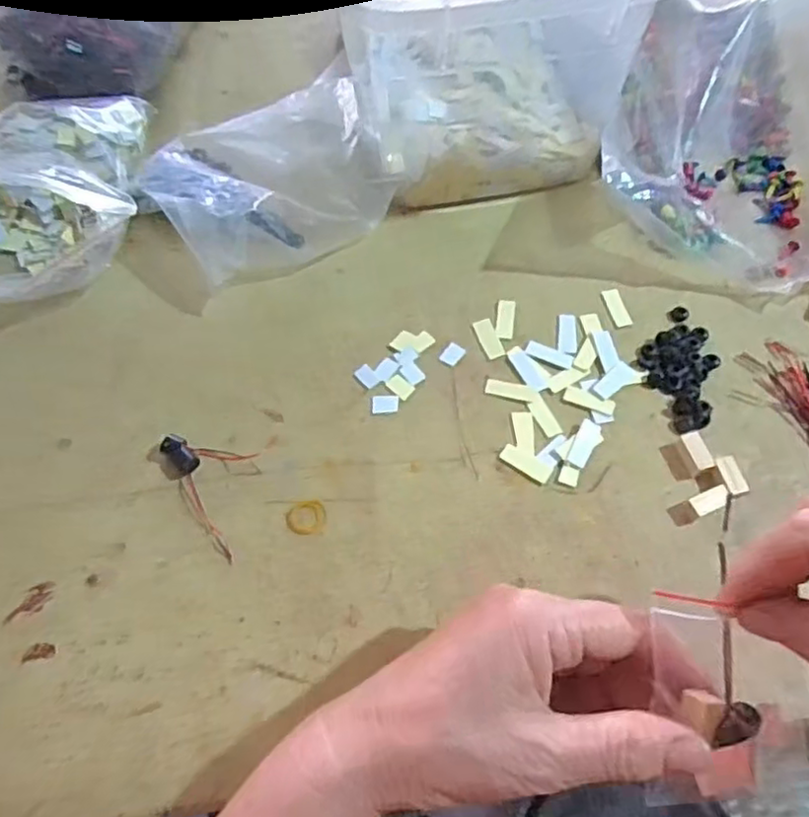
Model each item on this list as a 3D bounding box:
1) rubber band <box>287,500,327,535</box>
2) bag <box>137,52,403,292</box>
[{"bbox_3d":[-0.050,0.055,0.337,0.020,0.004,0.018,-9,61,-4],"label":"rubber band"},{"bbox_3d":[-0.087,-0.151,0.427,0.147,0.055,0.121,-28,64,-14],"label":"bag"}]

